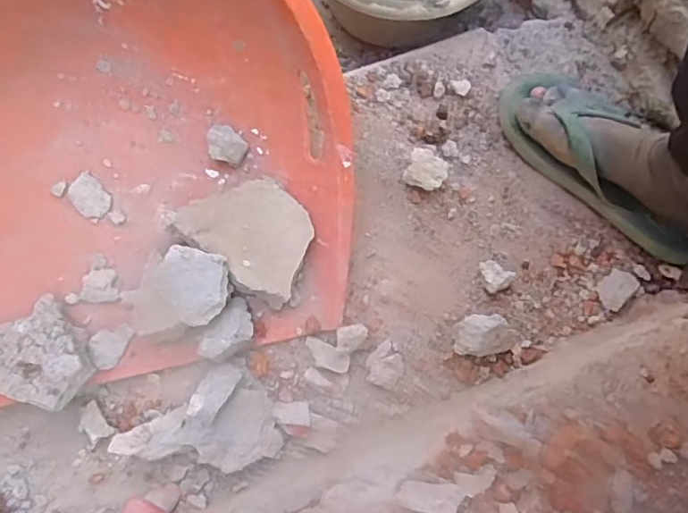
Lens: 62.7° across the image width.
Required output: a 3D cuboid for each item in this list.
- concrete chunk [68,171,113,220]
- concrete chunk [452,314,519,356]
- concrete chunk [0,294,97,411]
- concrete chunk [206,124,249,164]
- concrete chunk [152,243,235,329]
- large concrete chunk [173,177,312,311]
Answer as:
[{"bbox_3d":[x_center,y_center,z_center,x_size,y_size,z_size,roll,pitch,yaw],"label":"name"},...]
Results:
[{"bbox_3d":[-0.255,-0.059,0.565,0.032,0.005,0.042,-42,97,-4],"label":"concrete chunk"},{"bbox_3d":[0.142,0.078,0.562,0.065,0.035,0.041,1,79,-1],"label":"concrete chunk"},{"bbox_3d":[-0.282,0.099,0.521,0.089,0.044,0.090,-41,83,-8],"label":"concrete chunk"},{"bbox_3d":[-0.120,-0.114,0.584,0.042,0.023,0.035,14,79,2],"label":"concrete chunk"},{"bbox_3d":[-0.140,0.026,0.523,0.068,0.018,0.064,25,80,4],"label":"concrete chunk"},{"bbox_3d":[-0.084,-0.023,0.557,0.125,0.033,0.096,43,81,7],"label":"large concrete chunk"}]

